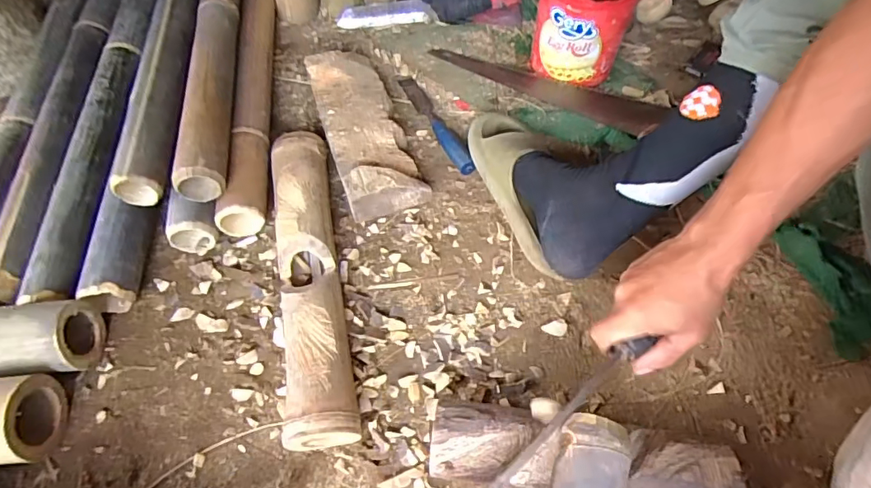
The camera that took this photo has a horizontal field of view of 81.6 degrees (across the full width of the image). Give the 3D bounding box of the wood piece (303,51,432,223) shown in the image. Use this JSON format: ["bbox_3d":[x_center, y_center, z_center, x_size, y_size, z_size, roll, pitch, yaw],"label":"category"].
[{"bbox_3d":[-0.103,-0.163,0.717,0.103,0.064,0.280,-18,59,-10],"label":"wood piece"}]

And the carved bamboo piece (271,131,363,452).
[{"bbox_3d":[-0.148,0.031,0.596,0.076,0.062,0.392,-11,58,-5],"label":"carved bamboo piece"}]

